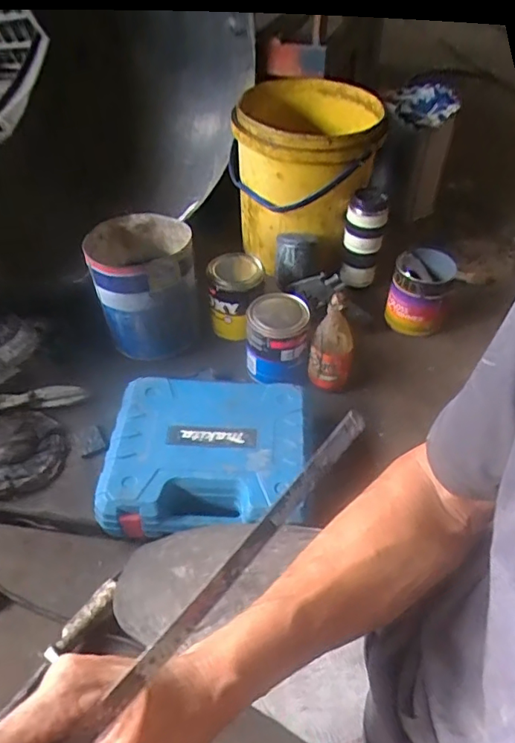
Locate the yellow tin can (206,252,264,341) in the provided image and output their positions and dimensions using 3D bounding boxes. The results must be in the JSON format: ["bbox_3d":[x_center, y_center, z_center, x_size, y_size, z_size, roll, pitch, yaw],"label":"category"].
[{"bbox_3d":[-0.041,-0.135,0.993,0.094,0.138,0.103,1,47,-1],"label":"yellow tin can"}]

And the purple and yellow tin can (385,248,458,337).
[{"bbox_3d":[0.296,-0.143,1.002,0.100,0.133,0.092,1,47,-1],"label":"purple and yellow tin can"}]

